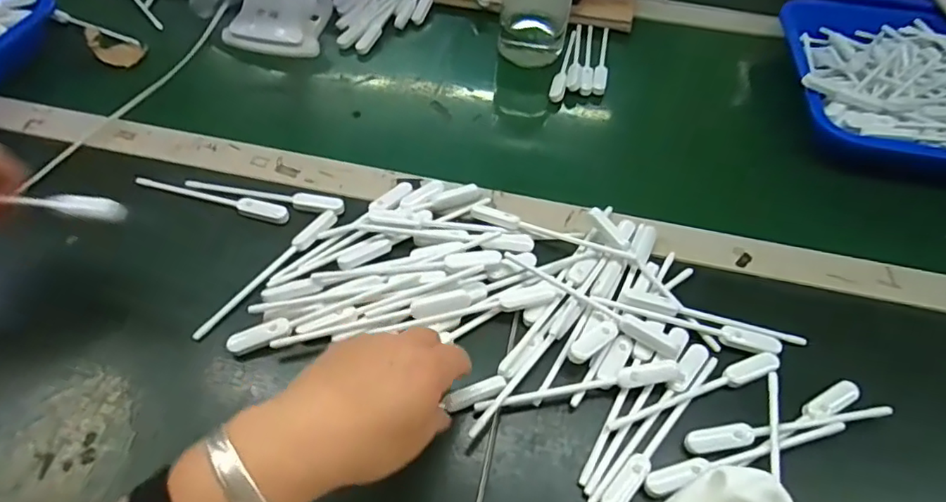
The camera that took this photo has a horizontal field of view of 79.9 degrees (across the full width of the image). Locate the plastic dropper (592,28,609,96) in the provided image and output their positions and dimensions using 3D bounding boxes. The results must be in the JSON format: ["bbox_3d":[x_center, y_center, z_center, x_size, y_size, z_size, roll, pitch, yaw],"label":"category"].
[{"bbox_3d":[0.149,-0.220,0.648,0.015,0.012,0.133,11,53,5],"label":"plastic dropper"}]

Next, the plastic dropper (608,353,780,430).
[{"bbox_3d":[0.155,0.095,0.390,0.135,0.009,0.017,-15,55,-14],"label":"plastic dropper"}]

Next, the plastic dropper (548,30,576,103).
[{"bbox_3d":[0.105,-0.216,0.642,0.016,0.012,0.142,13,53,6],"label":"plastic dropper"}]

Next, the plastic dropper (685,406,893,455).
[{"bbox_3d":[0.209,0.116,0.376,0.141,0.011,0.017,-7,53,-8],"label":"plastic dropper"}]

